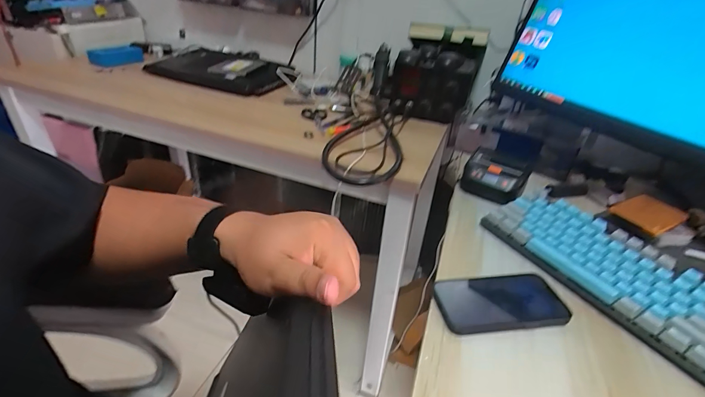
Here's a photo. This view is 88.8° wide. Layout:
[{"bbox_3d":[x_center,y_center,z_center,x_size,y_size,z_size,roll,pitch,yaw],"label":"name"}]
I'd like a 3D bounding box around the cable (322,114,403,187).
[{"bbox_3d":[0.025,-0.121,0.770,0.157,0.046,0.292,6,32,1],"label":"cable"}]

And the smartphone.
[{"bbox_3d":[0.173,0.119,0.422,0.146,0.014,0.073,1,32,-8],"label":"smartphone"}]

